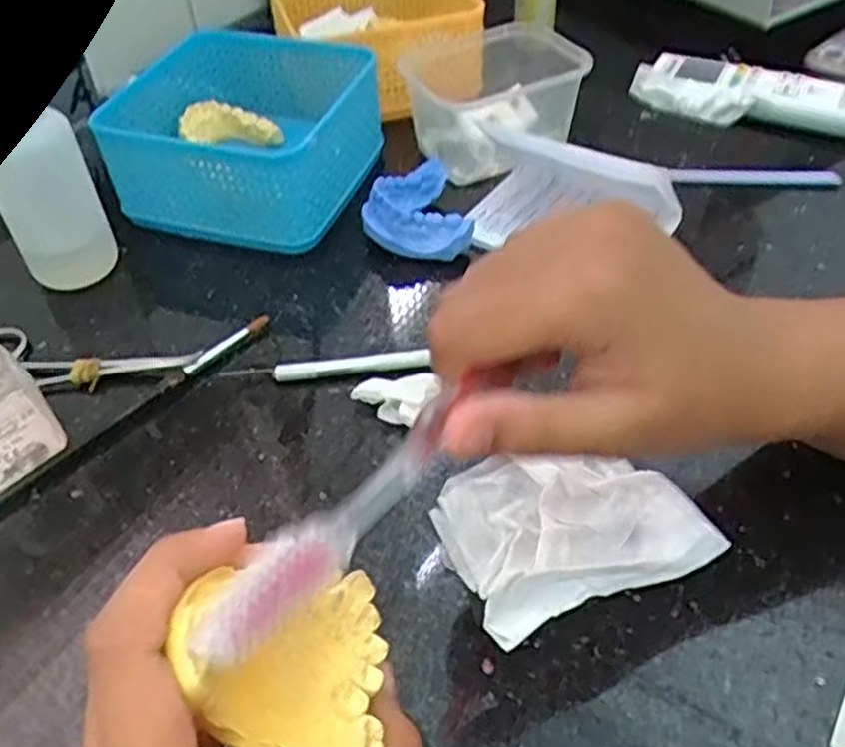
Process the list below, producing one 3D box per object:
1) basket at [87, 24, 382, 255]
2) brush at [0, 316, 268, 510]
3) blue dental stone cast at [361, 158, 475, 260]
[{"bbox_3d":[-0.106,-0.136,0.470,0.129,0.064,0.114,12,48,14],"label":"basket"},{"bbox_3d":[-0.144,0.026,0.357,0.012,0.008,0.190,31,56,28],"label":"brush"},{"bbox_3d":[-0.005,-0.091,0.444,0.057,0.031,0.064,-9,47,-5],"label":"blue dental stone cast"}]

